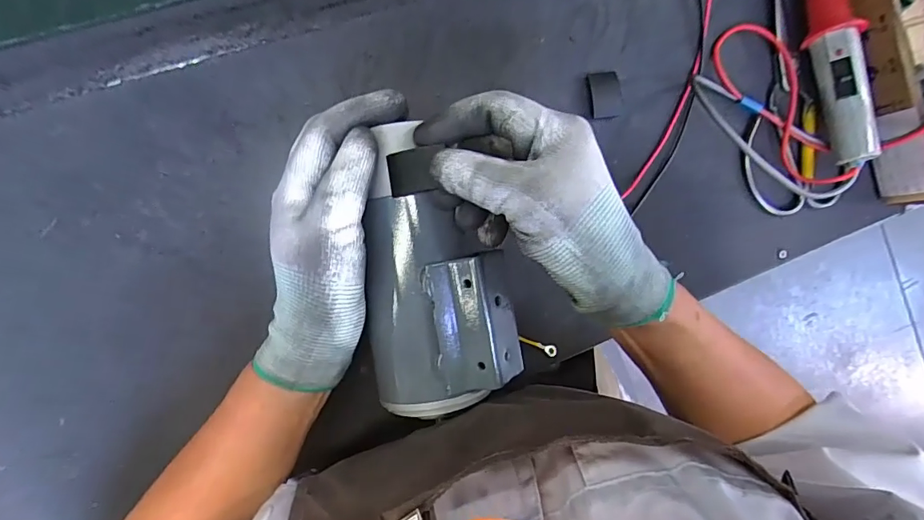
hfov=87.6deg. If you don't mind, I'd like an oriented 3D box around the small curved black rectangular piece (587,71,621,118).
[{"bbox_3d":[0.116,-0.134,0.390,0.029,0.011,0.034,-12,91,-10],"label":"small curved black rectangular piece"}]

